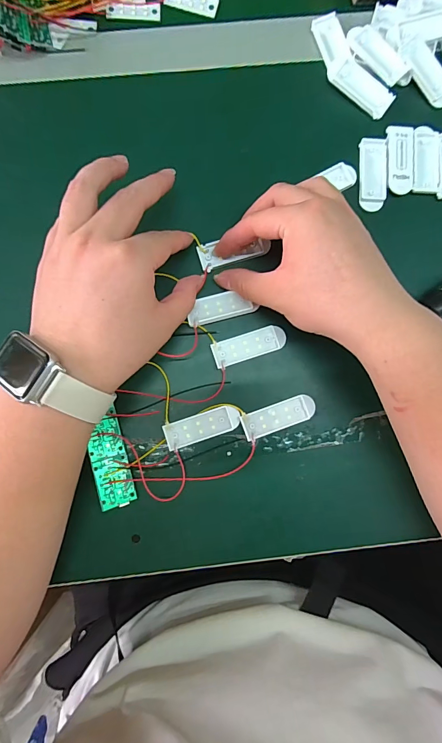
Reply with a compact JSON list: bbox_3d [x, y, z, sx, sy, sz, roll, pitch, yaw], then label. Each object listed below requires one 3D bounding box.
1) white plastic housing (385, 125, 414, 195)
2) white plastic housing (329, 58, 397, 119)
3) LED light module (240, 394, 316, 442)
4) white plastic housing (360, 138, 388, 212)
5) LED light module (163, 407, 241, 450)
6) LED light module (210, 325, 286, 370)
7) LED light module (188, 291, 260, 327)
[{"bbox_3d":[0.146,-0.172,0.298,0.020,0.004,0.057,1,87,-2],"label":"white plastic housing"},{"bbox_3d":[0.115,-0.232,0.299,0.055,0.008,0.024,42,87,0],"label":"white plastic housing"},{"bbox_3d":[0.045,0.035,0.284,0.057,0.005,0.020,-18,88,-3],"label":"LED light module"},{"bbox_3d":[0.124,-0.161,0.298,0.020,0.004,0.060,3,87,-2],"label":"white plastic housing"},{"bbox_3d":[-0.014,0.042,0.281,0.056,0.006,0.020,-17,88,-3],"label":"LED light module"},{"bbox_3d":[0.022,-0.020,0.287,0.057,0.004,0.020,-19,88,-3],"label":"LED light module"},{"bbox_3d":[-0.001,-0.050,0.286,0.051,0.005,0.021,-15,88,-3],"label":"LED light module"}]

